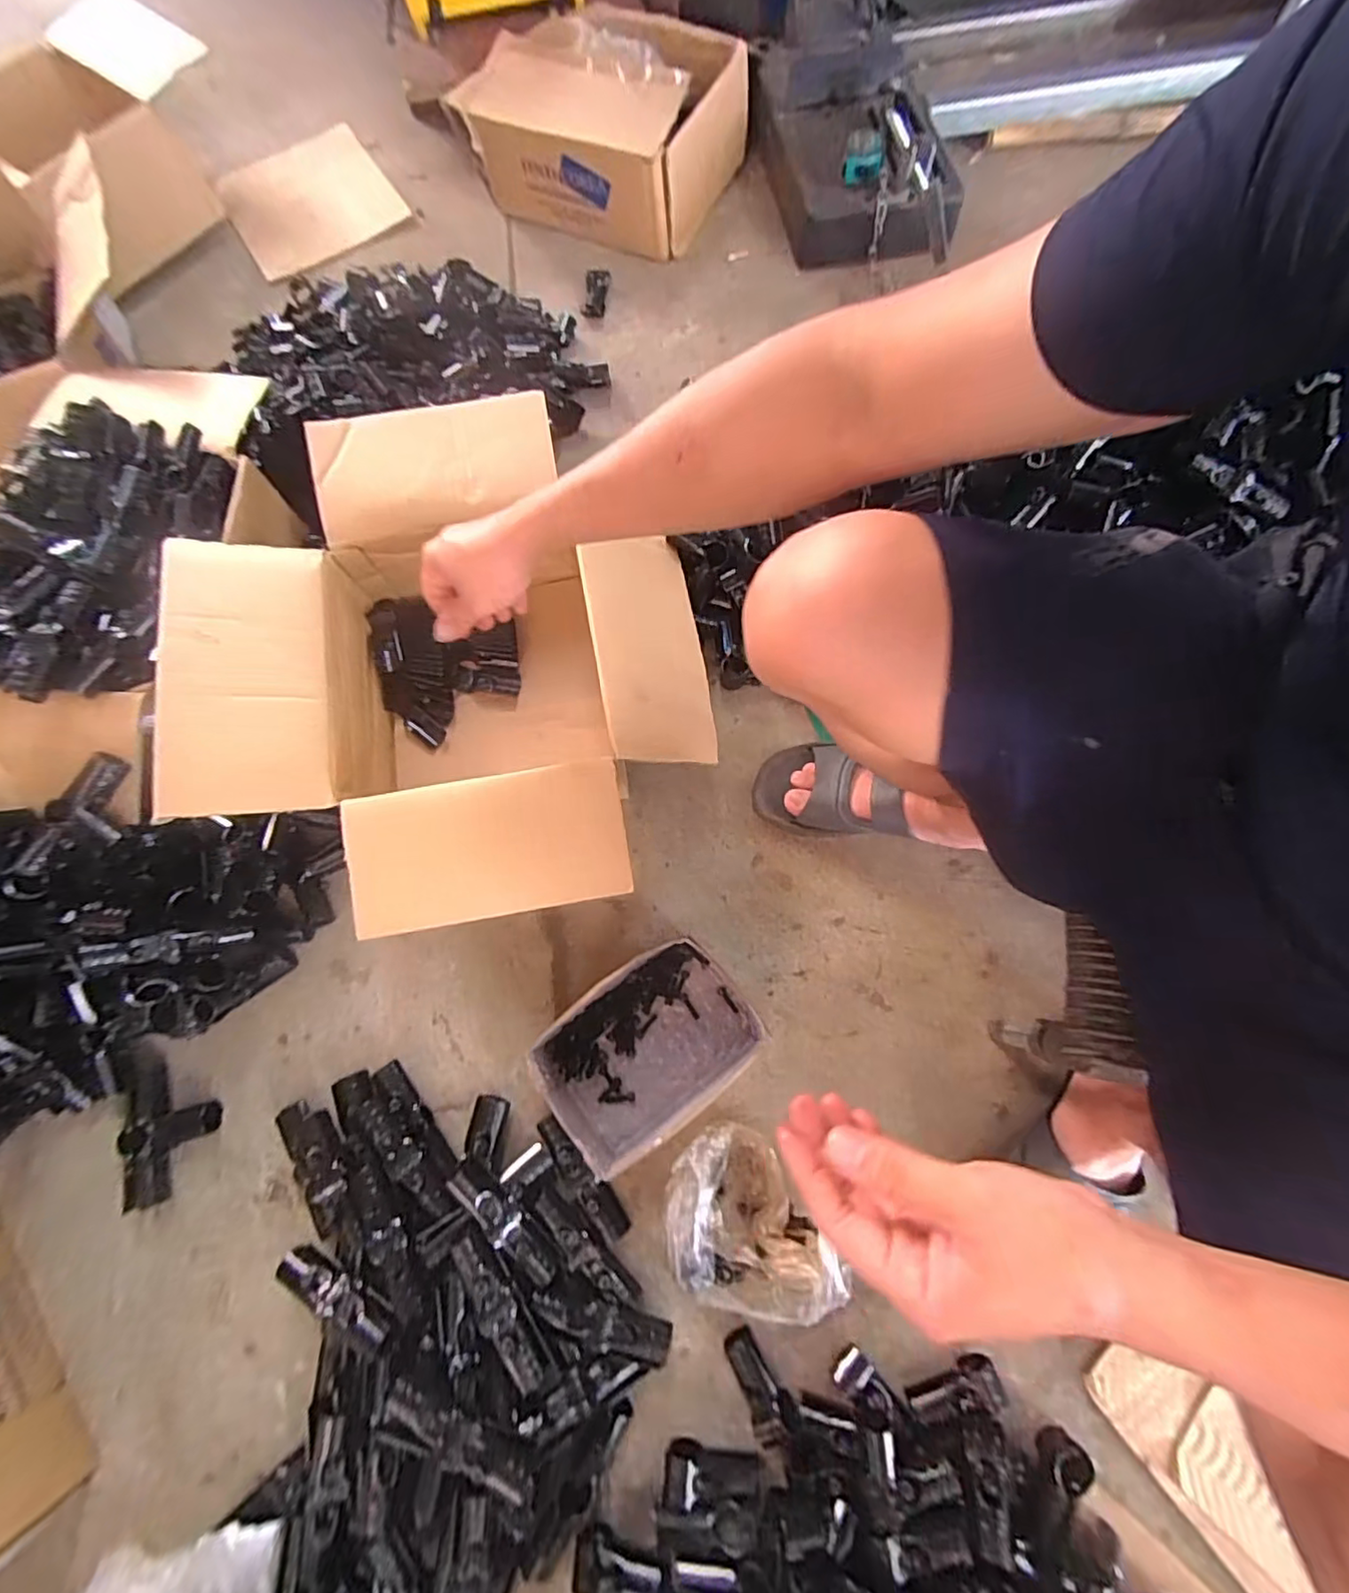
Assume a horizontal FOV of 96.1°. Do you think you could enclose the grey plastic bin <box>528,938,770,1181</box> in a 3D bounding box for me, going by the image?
[{"bbox_3d":[-0.025,0.245,0.601,0.196,0.095,0.141,-37,77,-9],"label":"grey plastic bin"}]

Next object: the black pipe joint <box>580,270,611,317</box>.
[{"bbox_3d":[-0.119,-0.773,0.925,0.035,0.018,0.088,7,73,1],"label":"black pipe joint"}]

